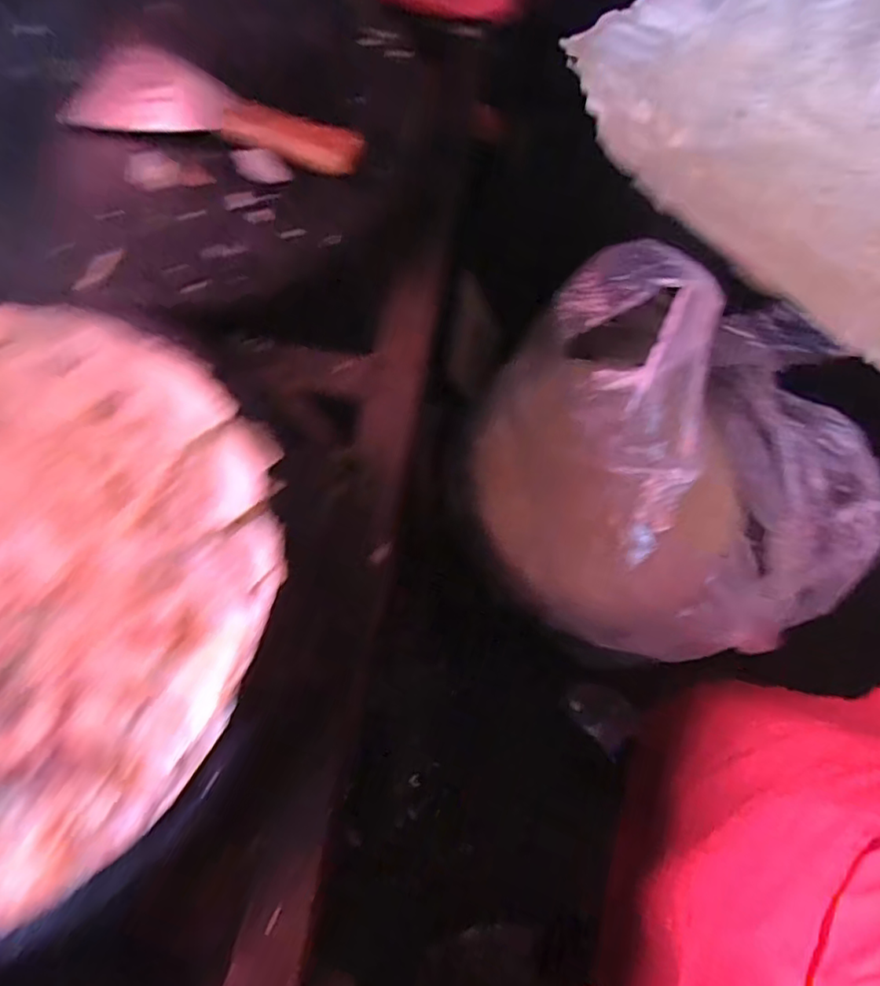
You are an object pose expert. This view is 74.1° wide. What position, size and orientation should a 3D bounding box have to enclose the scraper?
[{"bbox_3d":[-0.172,-0.293,0.451,0.239,0.018,0.080,19,71,8],"label":"scraper"}]

